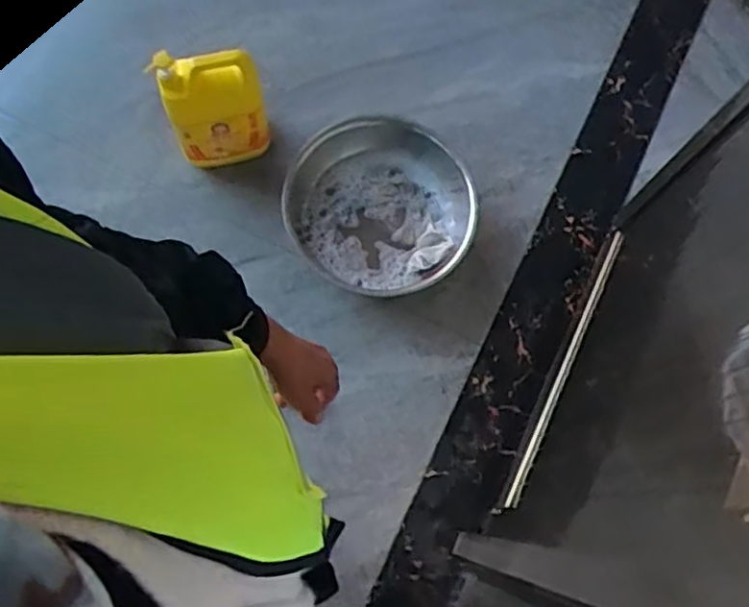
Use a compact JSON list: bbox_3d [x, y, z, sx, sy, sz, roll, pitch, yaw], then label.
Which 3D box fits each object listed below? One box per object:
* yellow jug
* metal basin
[{"bbox_3d":[-0.336,-0.412,1.497,0.198,0.305,0.109,-9,74,-6],"label":"yellow jug"},{"bbox_3d":[0.011,-0.213,1.519,0.387,0.130,0.412,1,73,-3],"label":"metal basin"}]

